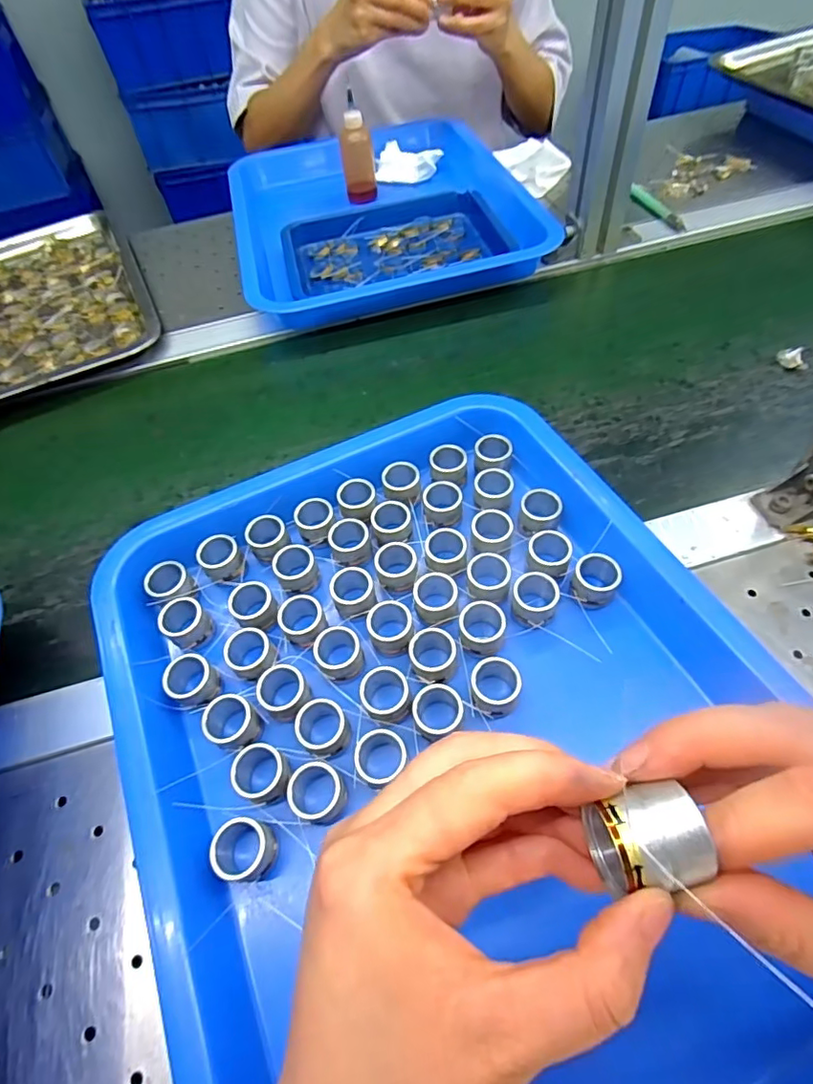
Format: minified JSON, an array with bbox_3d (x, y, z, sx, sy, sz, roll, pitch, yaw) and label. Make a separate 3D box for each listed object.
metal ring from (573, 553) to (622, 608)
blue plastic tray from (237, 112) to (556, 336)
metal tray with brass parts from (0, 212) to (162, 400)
[{"bbox_3d":[0.108,0.022,0.309,0.024,0.017,0.025,-2,56,3],"label":"metal ring"},{"bbox_3d":[-0.041,-0.397,0.615,0.300,0.040,0.411,-14,56,-4],"label":"blue plastic tray"},{"bbox_3d":[-0.404,-0.240,0.557,0.243,0.023,0.315,-27,58,-13],"label":"metal tray with brass parts"}]

